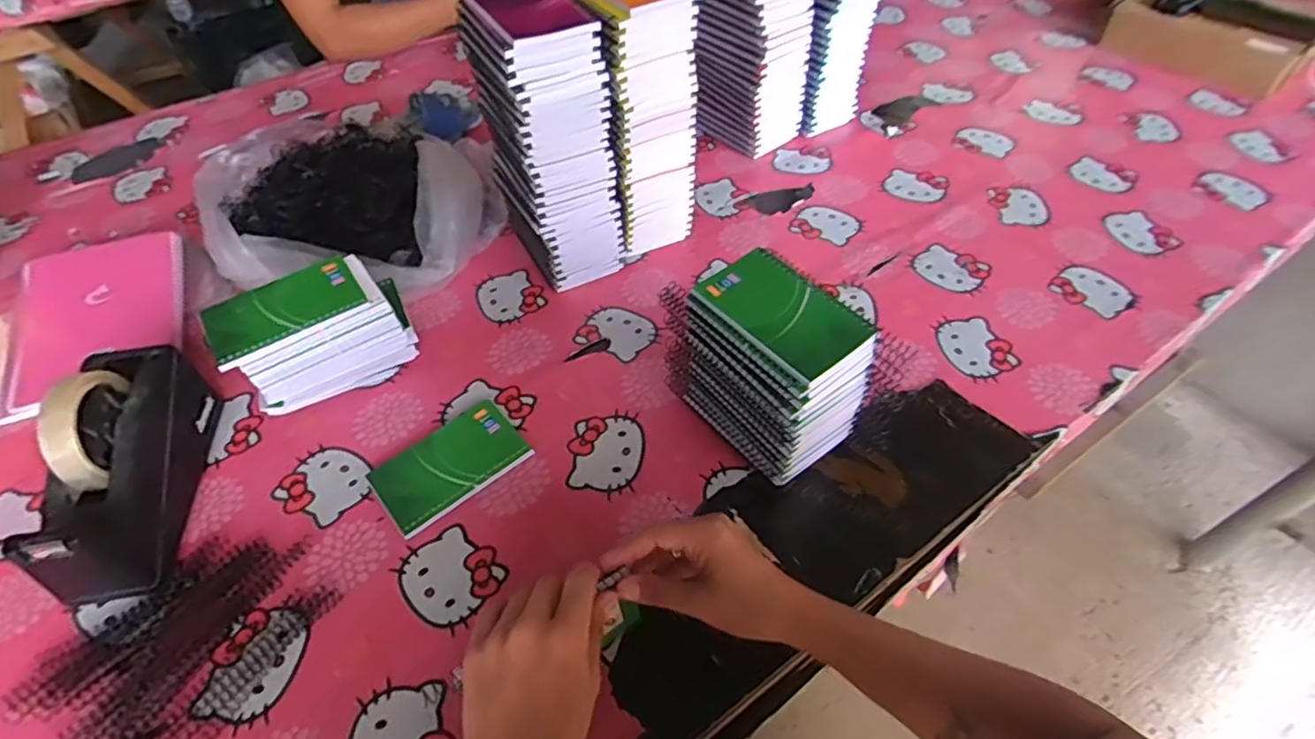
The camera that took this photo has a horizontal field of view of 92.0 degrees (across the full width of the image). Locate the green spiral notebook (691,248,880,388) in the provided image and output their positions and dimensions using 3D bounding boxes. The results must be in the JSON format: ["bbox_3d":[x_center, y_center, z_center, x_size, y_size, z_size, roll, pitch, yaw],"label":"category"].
[{"bbox_3d":[0.099,-0.048,0.499,0.079,0.009,0.130,-31,56,-23],"label":"green spiral notebook"}]

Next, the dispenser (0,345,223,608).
[{"bbox_3d":[-0.448,0.077,0.530,0.070,0.118,0.202,-8,50,-6],"label":"dispenser"}]

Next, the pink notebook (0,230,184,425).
[{"bbox_3d":[-0.613,-0.060,0.691,0.168,0.010,0.216,-18,60,-13],"label":"pink notebook"}]

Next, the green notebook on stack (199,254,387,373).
[{"bbox_3d":[-0.330,-0.058,0.575,0.139,0.009,0.083,-31,56,-23],"label":"green notebook on stack"}]

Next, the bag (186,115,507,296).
[{"bbox_3d":[-0.366,-0.206,0.767,0.326,0.113,0.271,-1,50,1],"label":"bag"}]

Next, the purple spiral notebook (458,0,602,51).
[{"bbox_3d":[-0.117,-0.322,0.571,0.092,0.012,0.131,-25,54,-19],"label":"purple spiral notebook"}]

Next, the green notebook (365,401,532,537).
[{"bbox_3d":[-0.189,0.086,0.583,0.130,0.015,0.079,-35,57,-25],"label":"green notebook"}]

